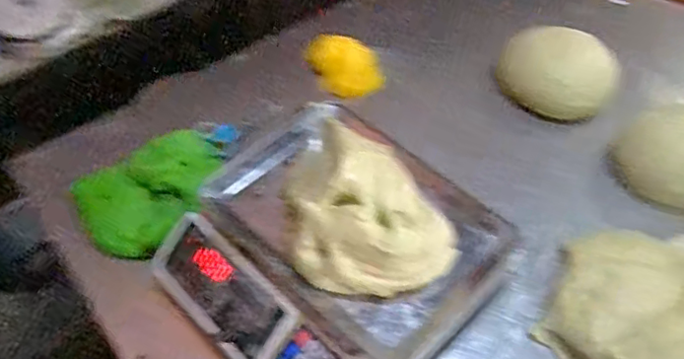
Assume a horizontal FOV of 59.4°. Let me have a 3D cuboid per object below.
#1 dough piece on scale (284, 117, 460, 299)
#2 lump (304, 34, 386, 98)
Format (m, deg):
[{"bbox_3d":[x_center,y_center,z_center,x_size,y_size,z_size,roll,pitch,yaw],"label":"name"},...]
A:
[{"bbox_3d":[0.026,0.036,0.684,0.176,0.092,0.196,-9,52,-9],"label":"dough piece on scale"},{"bbox_3d":[0.007,-0.194,1.048,0.128,0.070,0.089,-8,52,-8],"label":"lump"}]

